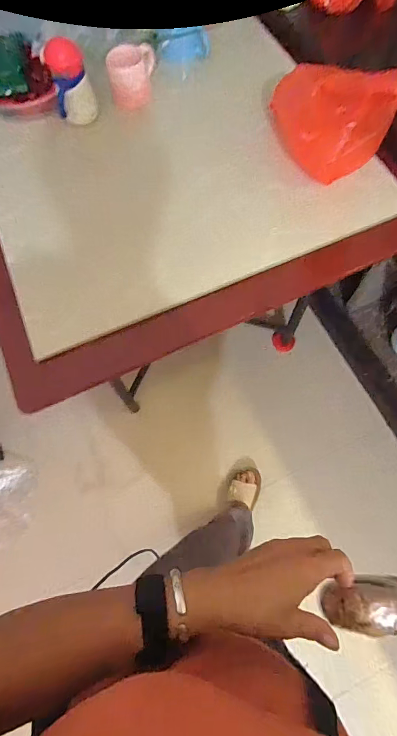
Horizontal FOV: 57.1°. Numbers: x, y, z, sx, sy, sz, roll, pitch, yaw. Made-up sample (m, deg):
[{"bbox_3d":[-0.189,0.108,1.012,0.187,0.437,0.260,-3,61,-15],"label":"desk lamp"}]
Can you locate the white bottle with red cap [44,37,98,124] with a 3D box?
[{"bbox_3d":[-0.286,-0.641,0.817,0.091,0.129,0.085,-12,70,-2],"label":"white bottle with red cap"}]

